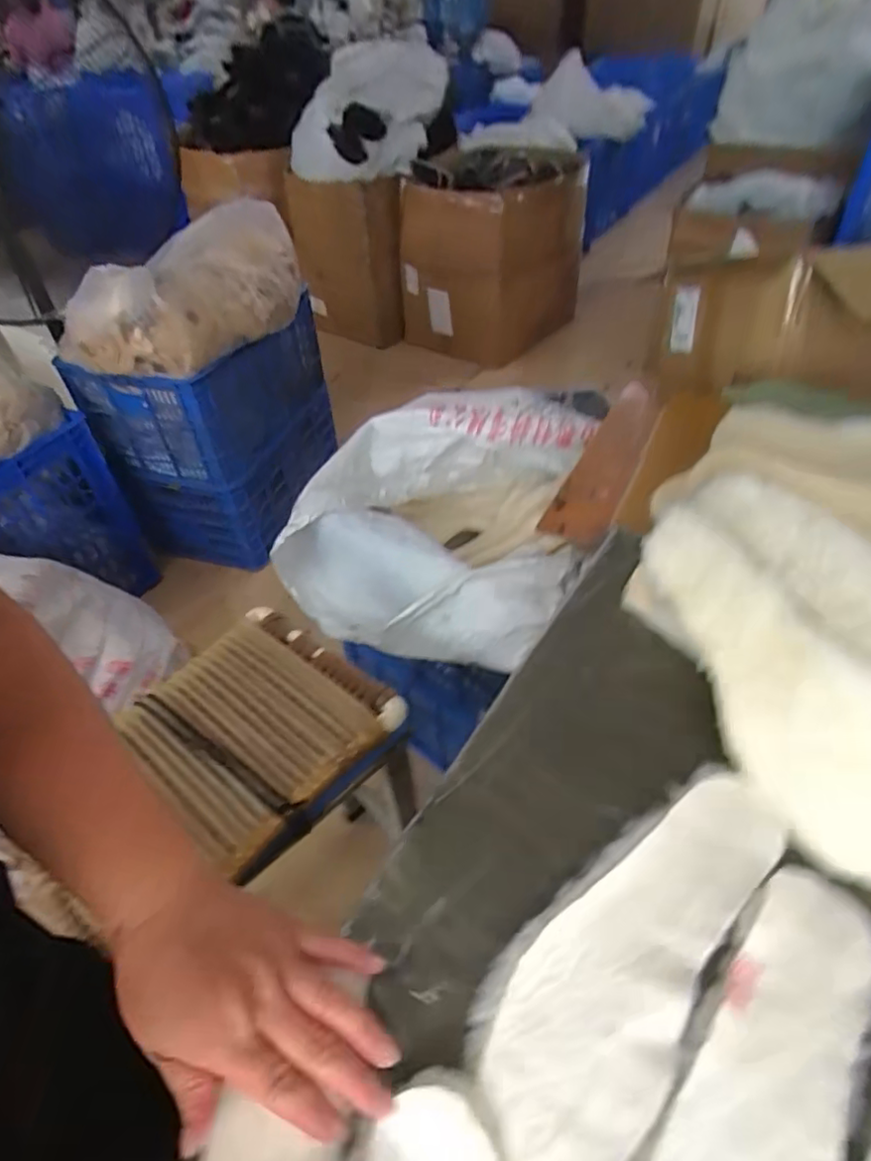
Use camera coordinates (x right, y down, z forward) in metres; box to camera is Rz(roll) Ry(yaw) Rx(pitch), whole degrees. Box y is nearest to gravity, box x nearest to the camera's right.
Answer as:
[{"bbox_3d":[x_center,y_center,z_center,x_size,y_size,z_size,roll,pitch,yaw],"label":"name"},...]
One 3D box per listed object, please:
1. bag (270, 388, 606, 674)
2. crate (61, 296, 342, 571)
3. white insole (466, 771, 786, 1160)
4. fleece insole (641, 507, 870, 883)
[{"bbox_3d":[-0.010,-0.089,0.981,0.456,0.262,0.404,15,49,17],"label":"bag"},{"bbox_3d":[-0.584,-0.465,1.787,0.405,0.566,0.650,13,49,15],"label":"crate"},{"bbox_3d":[0.119,0.218,0.368,0.262,0.010,0.094,-37,55,-27],"label":"white insole"},{"bbox_3d":[0.233,0.063,0.422,0.034,0.100,0.263,0,56,-43],"label":"fleece insole"}]

